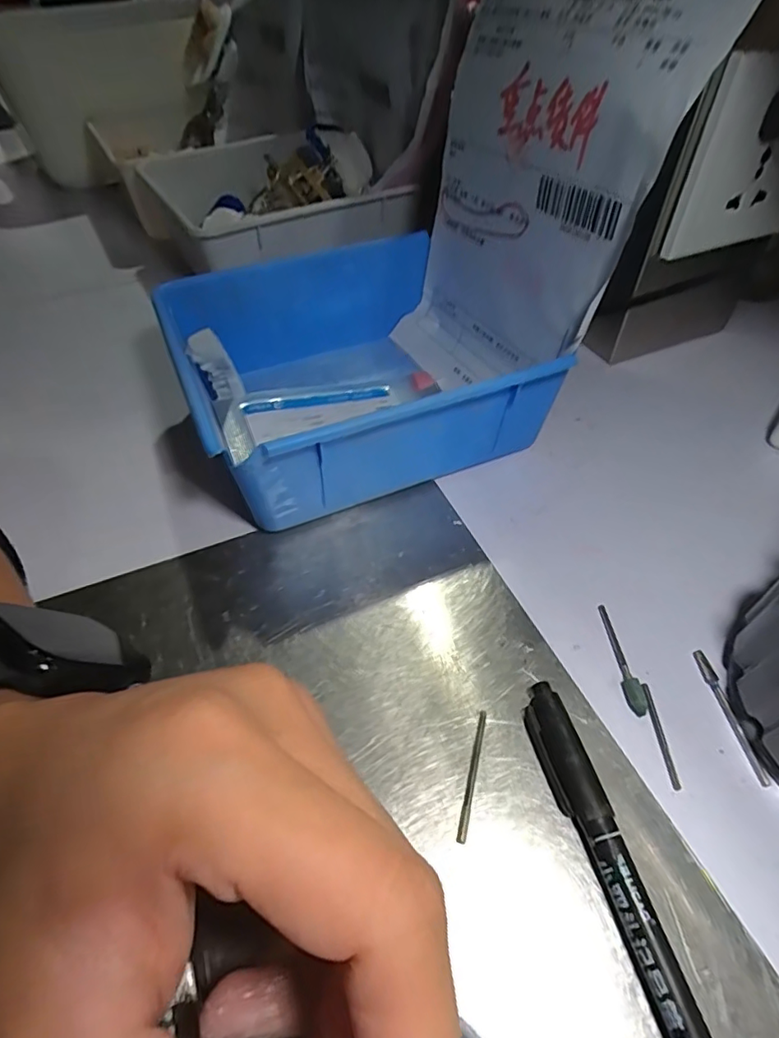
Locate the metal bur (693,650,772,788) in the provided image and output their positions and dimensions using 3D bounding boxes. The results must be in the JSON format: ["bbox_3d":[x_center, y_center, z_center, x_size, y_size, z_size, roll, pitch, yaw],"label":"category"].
[{"bbox_3d":[0.127,0.072,0.199,0.004,0.004,0.049,-7,50,-7],"label":"metal bur"}]

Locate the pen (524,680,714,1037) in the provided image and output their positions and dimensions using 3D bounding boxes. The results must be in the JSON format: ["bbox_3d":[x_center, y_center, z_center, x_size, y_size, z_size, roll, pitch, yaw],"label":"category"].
[{"bbox_3d":[0.070,0.115,0.156,0.012,0.013,0.133,-12,51,-9],"label":"pen"}]

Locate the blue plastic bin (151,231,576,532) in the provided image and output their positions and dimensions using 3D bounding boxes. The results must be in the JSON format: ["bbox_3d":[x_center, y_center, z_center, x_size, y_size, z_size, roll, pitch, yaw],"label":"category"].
[{"bbox_3d":[-0.020,-0.077,0.284,0.155,0.069,0.151,-20,53,-16],"label":"blue plastic bin"}]

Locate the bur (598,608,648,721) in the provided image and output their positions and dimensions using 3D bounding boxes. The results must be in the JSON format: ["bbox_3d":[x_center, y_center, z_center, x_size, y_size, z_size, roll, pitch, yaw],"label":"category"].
[{"bbox_3d":[0.091,0.055,0.213,0.006,0.005,0.046,-4,50,-3],"label":"bur"}]

